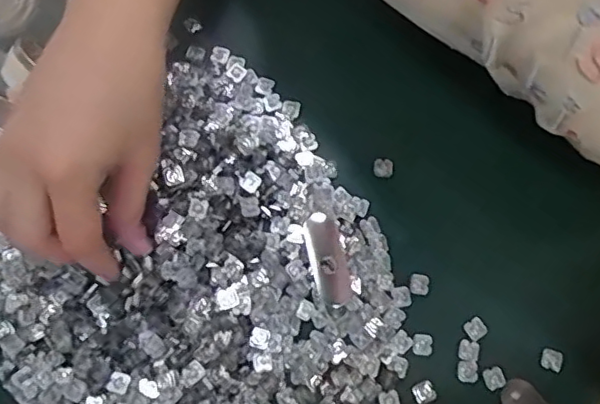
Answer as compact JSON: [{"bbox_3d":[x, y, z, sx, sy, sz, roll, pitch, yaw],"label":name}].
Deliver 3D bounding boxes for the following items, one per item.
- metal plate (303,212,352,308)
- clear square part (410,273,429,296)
[{"bbox_3d":[0.015,0.031,0.319,0.019,0.004,0.051,-14,76,-3],"label":"metal plate"},{"bbox_3d":[0.065,0.045,0.317,0.010,0.005,0.011,3,76,1],"label":"clear square part"}]

